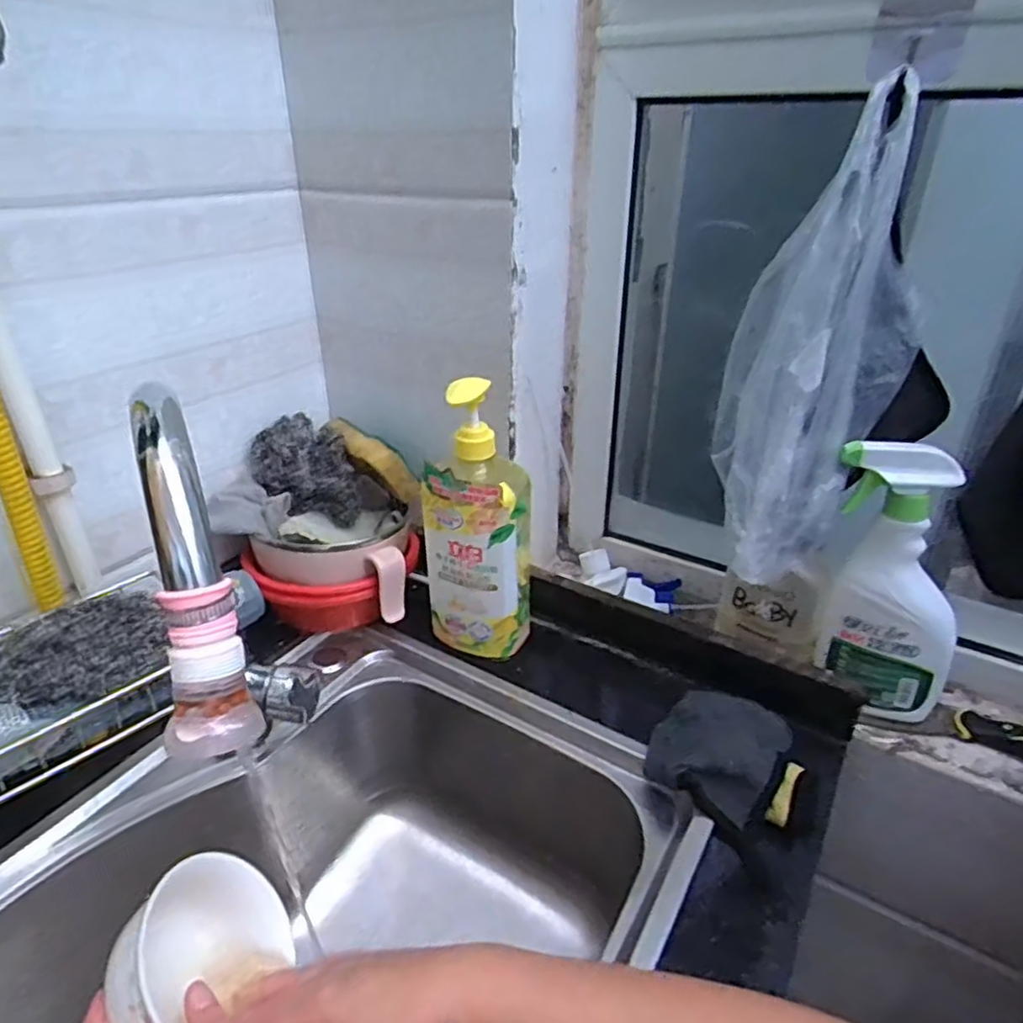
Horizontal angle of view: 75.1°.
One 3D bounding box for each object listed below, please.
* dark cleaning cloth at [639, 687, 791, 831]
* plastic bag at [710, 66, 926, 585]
[{"bbox_3d":[0.169,0.191,0.545,0.096,0.033,0.121,22,36,32],"label":"dark cleaning cloth"},{"bbox_3d":[0.225,-0.114,0.501,0.128,0.321,0.105,14,33,22],"label":"plastic bag"}]

